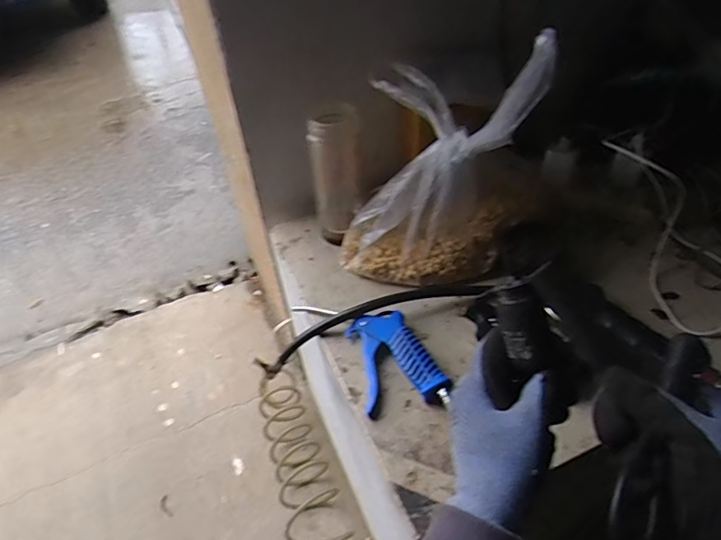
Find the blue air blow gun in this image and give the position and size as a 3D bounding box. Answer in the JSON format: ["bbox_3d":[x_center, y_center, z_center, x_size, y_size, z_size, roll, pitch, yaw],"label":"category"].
[{"bbox_3d":[0.014,0.086,0.554,0.092,0.025,0.190,-22,48,-16],"label":"blue air blow gun"}]

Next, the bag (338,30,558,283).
[{"bbox_3d":[0.108,-0.139,0.588,0.244,0.268,0.191,10,48,13],"label":"bag"}]

